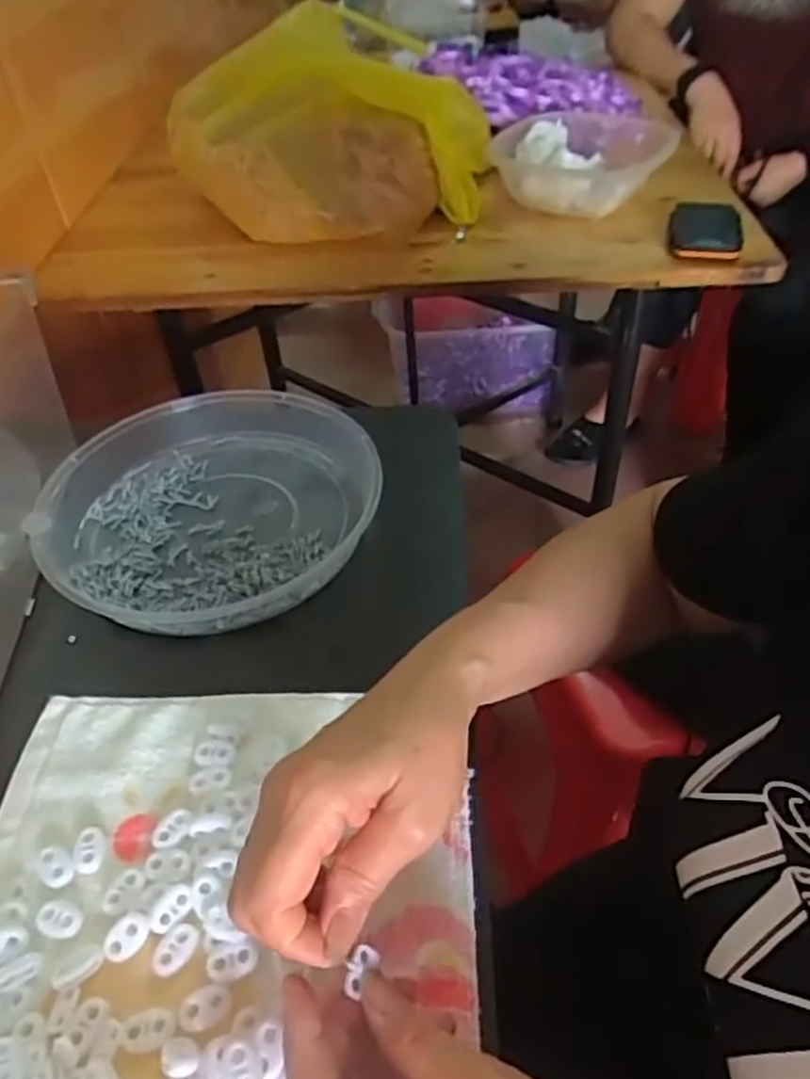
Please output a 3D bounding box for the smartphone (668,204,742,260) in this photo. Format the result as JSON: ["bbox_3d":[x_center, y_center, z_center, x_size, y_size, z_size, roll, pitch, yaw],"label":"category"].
[{"bbox_3d":[0.348,-0.367,0.870,0.074,0.011,0.145,4,45,16],"label":"smartphone"}]

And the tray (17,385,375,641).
[{"bbox_3d":[-0.140,-0.025,0.535,0.239,0.039,0.221,-17,46,-13],"label":"tray"}]

